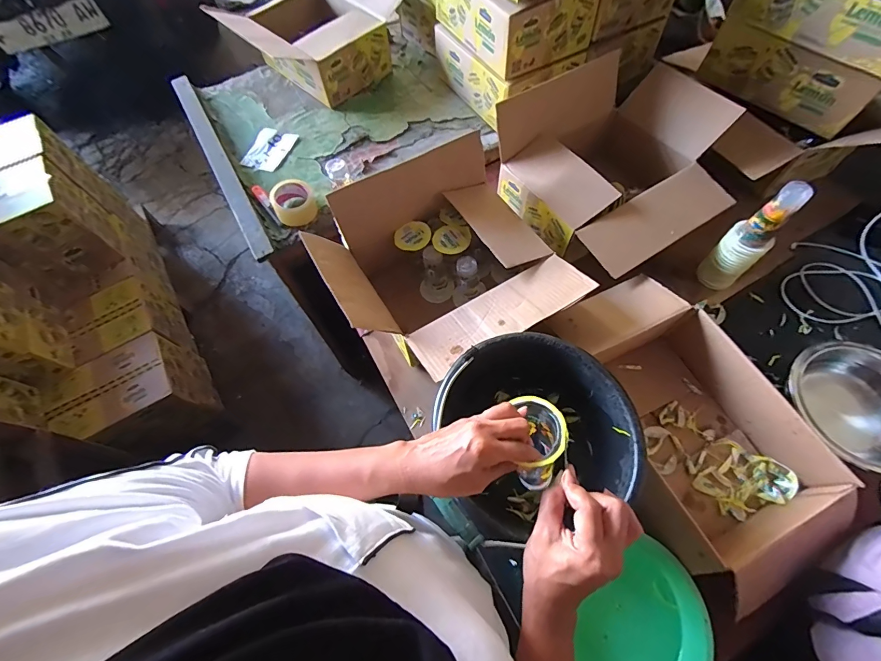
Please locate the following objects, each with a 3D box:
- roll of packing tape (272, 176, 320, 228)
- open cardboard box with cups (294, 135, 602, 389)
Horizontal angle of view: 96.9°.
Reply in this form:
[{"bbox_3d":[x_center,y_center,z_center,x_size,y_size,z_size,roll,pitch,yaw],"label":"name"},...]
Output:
[{"bbox_3d":[-0.349,-0.307,0.933,0.100,0.051,0.104,-1,65,2],"label":"roll of packing tape"},{"bbox_3d":[0.013,-0.104,0.752,0.398,0.224,0.390,-31,68,-12],"label":"open cardboard box with cups"}]

